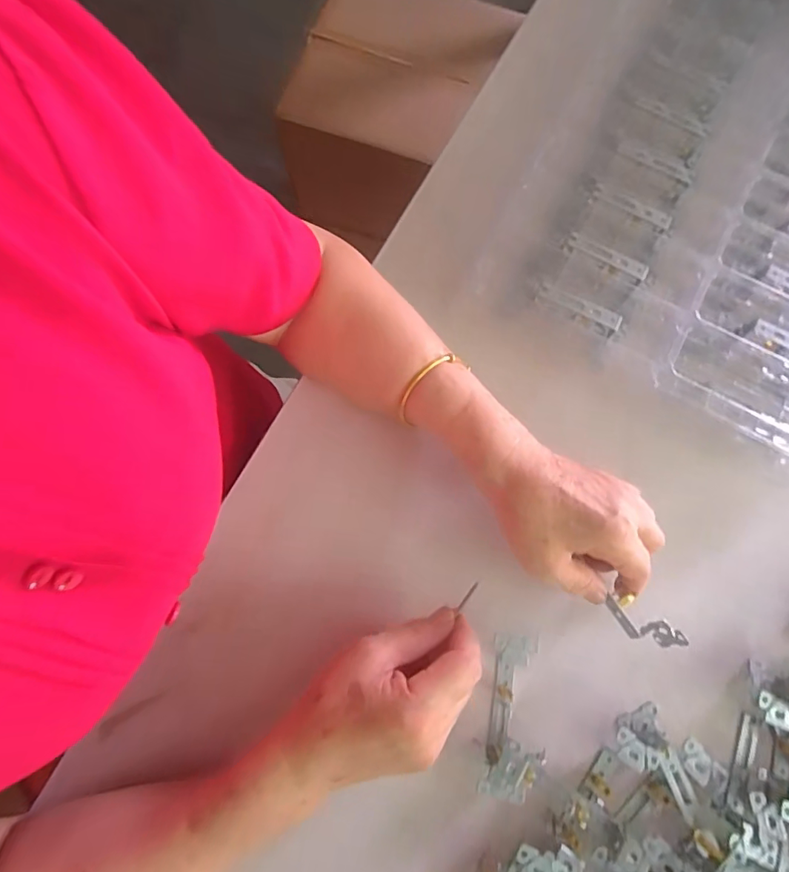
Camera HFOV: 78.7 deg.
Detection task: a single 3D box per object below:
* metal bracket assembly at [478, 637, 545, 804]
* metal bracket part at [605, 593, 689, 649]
[{"bbox_3d":[0.086,0.199,0.349,0.040,0.027,0.105,7,78,1],"label":"metal bracket assembly"},{"bbox_3d":[0.176,0.136,0.346,0.057,0.024,0.020,24,79,3],"label":"metal bracket part"}]

